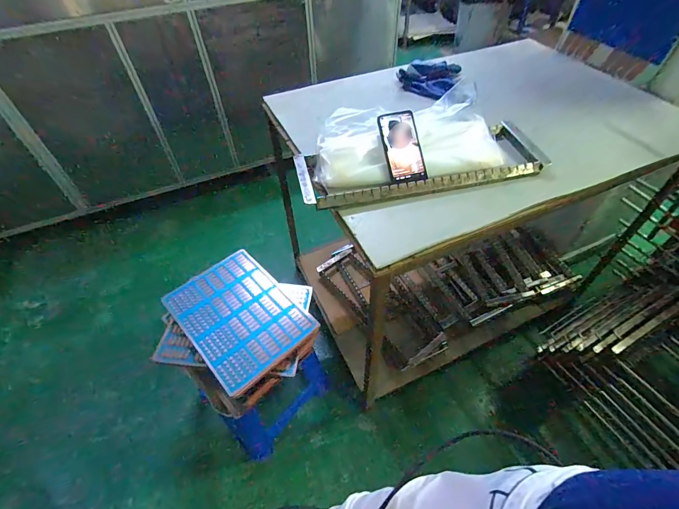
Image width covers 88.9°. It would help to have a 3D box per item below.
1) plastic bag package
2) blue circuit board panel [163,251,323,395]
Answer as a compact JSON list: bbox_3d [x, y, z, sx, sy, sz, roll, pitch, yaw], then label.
[{"bbox_3d":[0.139,-0.246,0.768,0.398,0.100,0.232,-14,51,-10],"label":"plastic bag package"},{"bbox_3d":[-0.239,0.138,0.826,0.239,0.015,0.322,-35,60,-27],"label":"blue circuit board panel"}]

